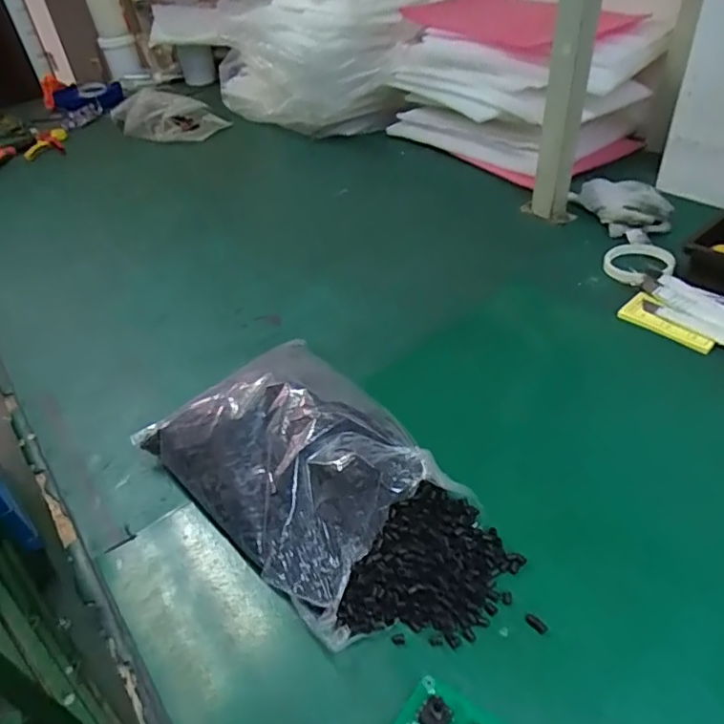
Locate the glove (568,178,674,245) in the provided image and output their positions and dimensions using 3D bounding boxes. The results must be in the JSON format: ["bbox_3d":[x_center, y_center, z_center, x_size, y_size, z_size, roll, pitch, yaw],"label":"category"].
[{"bbox_3d":[0.412,-0.245,0.859,0.102,0.046,0.152,-17,42,-11],"label":"glove"}]

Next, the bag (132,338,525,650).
[{"bbox_3d":[-0.043,0.100,0.481,0.181,0.090,0.344,-32,47,-26],"label":"bag"}]

